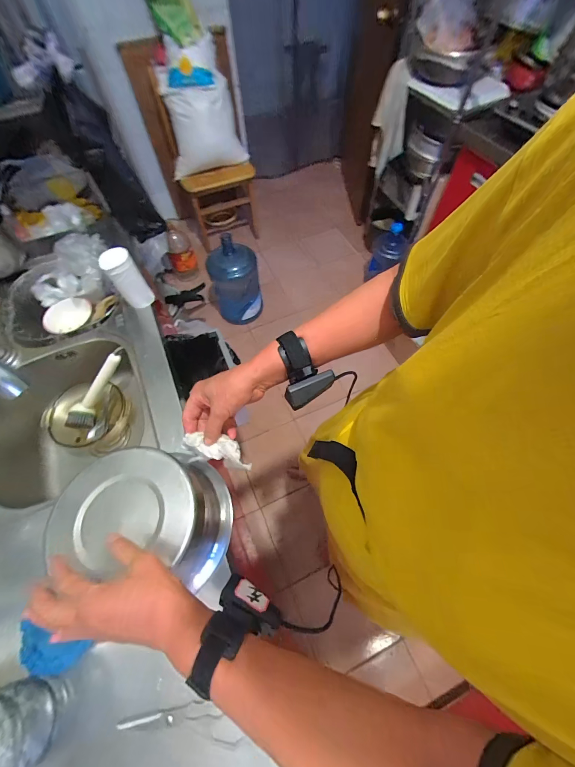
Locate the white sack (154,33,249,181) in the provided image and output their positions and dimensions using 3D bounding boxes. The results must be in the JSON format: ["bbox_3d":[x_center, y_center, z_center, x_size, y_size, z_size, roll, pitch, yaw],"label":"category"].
[{"bbox_3d":[-0.395,-1.222,1.331,0.342,0.411,0.182,-14,62,-6],"label":"white sack"}]

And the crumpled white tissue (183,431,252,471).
[{"bbox_3d":[-0.092,0.088,0.405,0.098,0.019,0.033,24,63,-10],"label":"crumpled white tissue"}]

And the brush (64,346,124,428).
[{"bbox_3d":[-0.474,0.015,0.728,0.042,0.049,0.241,42,103,21],"label":"brush"}]

